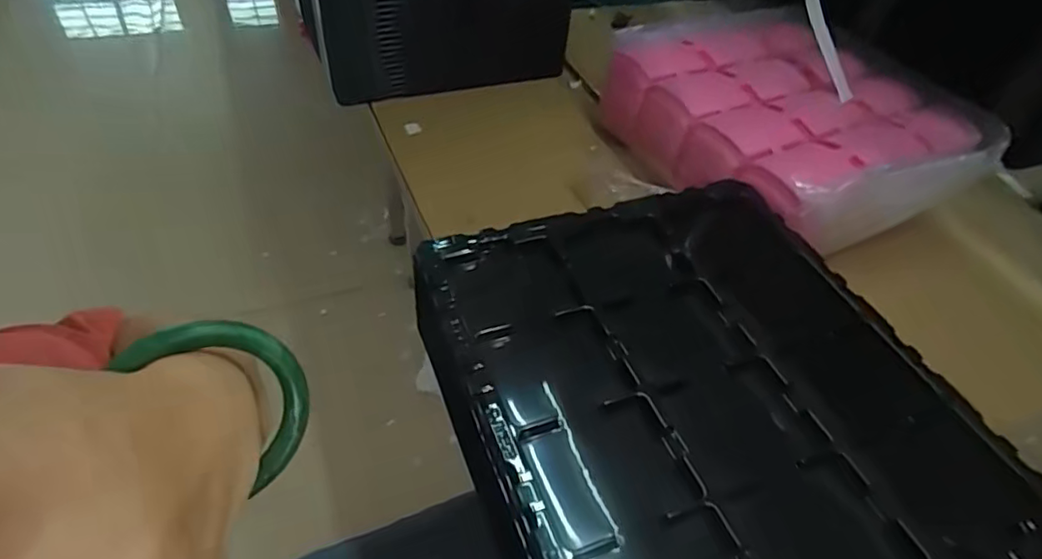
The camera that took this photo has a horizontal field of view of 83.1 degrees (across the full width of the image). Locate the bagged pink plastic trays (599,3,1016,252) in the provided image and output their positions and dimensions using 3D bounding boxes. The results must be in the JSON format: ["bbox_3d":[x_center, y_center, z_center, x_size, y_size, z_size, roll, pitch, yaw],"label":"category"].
[{"bbox_3d":[0.312,-0.189,0.699,0.314,0.096,0.363,-21,54,-24],"label":"bagged pink plastic trays"}]

